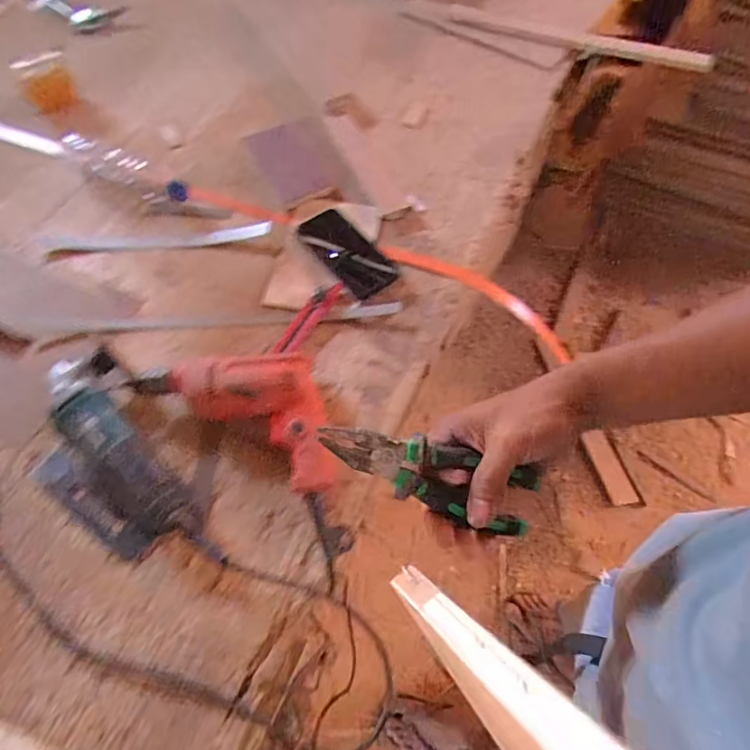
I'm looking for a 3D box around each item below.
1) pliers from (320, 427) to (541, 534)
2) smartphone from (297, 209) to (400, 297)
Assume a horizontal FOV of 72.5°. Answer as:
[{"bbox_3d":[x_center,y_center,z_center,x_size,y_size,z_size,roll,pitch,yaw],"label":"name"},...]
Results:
[{"bbox_3d":[0.042,0.070,0.362,0.169,0.022,0.046,21,60,-15],"label":"pliers"},{"bbox_3d":[-0.039,-0.177,0.730,0.075,0.014,0.155,-35,71,-22],"label":"smartphone"}]

